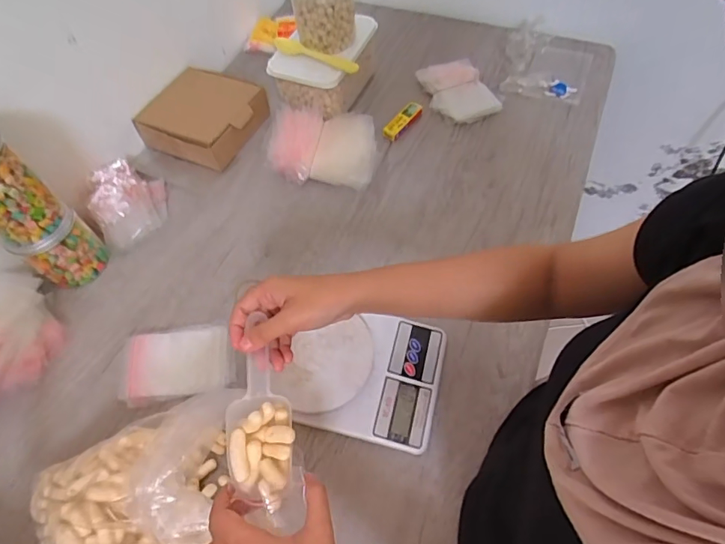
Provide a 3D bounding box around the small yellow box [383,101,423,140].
[{"bbox_3d":[0.070,-0.265,0.806,0.030,0.016,0.092,33,66,22],"label":"small yellow box"}]

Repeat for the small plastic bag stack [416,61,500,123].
[{"bbox_3d":[0.176,-0.332,0.847,0.109,0.019,0.143,-17,65,-5],"label":"small plastic bag stack"}]

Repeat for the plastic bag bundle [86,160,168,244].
[{"bbox_3d":[-0.360,-0.109,0.709,0.099,0.066,0.151,-9,58,-1],"label":"plastic bag bundle"}]

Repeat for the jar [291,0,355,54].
[{"bbox_3d":[-0.063,-0.426,0.742,0.098,0.108,0.083,-9,58,-1],"label":"jar"}]

